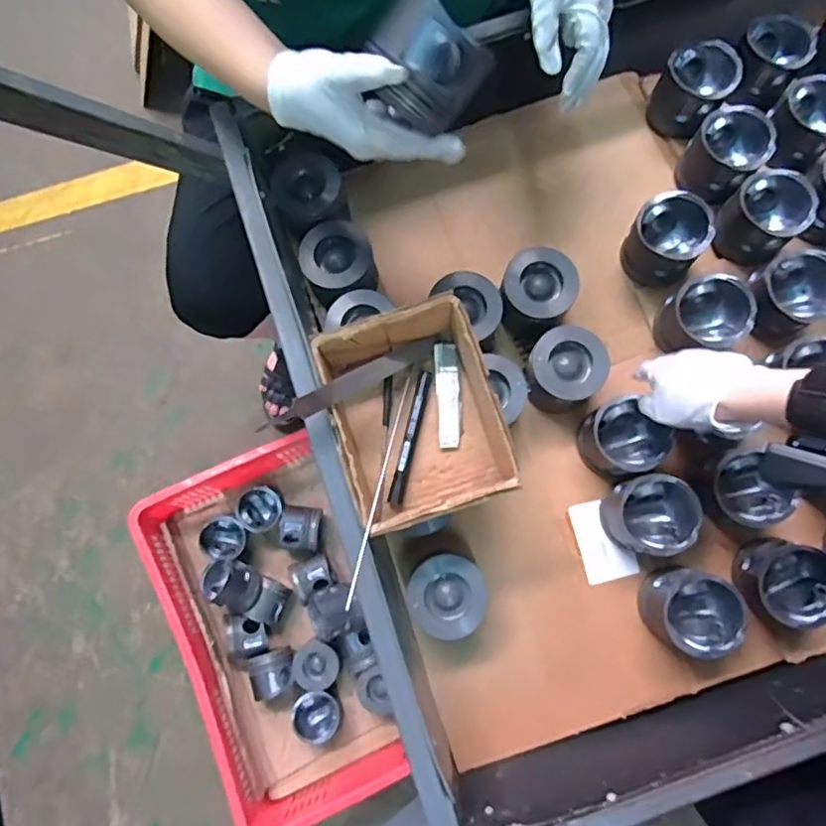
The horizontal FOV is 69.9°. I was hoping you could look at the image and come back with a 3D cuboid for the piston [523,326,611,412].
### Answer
[{"bbox_3d":[0.177,-0.048,0.684,0.084,0.066,0.088,-8,80,-1],"label":"piston"}]

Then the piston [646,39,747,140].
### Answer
[{"bbox_3d":[0.353,-0.408,0.752,0.079,0.084,0.090,39,83,7],"label":"piston"}]

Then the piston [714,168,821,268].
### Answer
[{"bbox_3d":[0.415,-0.234,0.706,0.087,0.074,0.084,0,80,1],"label":"piston"}]

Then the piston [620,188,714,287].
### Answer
[{"bbox_3d":[0.302,-0.207,0.715,0.083,0.083,0.091,0,80,1],"label":"piston"}]

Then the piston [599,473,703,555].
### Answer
[{"bbox_3d":[0.262,0.113,0.658,0.084,0.076,0.081,0,80,1],"label":"piston"}]

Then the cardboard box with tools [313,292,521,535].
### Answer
[{"bbox_3d":[0.004,0.004,0.594,0.149,0.092,0.195,-17,80,-2],"label":"cardboard box with tools"}]

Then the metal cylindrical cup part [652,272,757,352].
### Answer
[{"bbox_3d":[0.334,-0.112,0.678,0.082,0.064,0.076,0,80,1],"label":"metal cylindrical cup part"}]

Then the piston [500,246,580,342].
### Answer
[{"bbox_3d":[0.143,-0.140,0.689,0.079,0.084,0.089,27,81,5],"label":"piston"}]

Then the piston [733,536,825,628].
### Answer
[{"bbox_3d":[0.403,0.182,0.638,0.083,0.073,0.081,0,80,1],"label":"piston"}]

